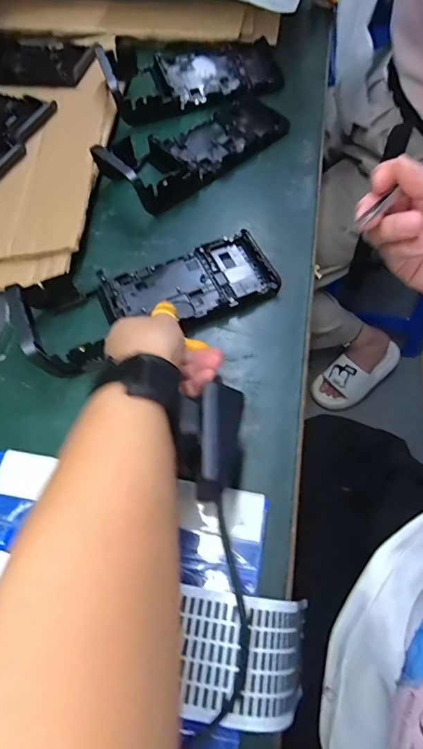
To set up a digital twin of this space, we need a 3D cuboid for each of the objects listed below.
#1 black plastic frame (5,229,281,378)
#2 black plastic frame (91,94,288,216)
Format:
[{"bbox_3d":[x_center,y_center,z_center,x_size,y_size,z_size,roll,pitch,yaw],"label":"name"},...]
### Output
[{"bbox_3d":[-0.054,-0.074,0.359,0.214,0.045,0.099,-19,66,-15],"label":"black plastic frame"},{"bbox_3d":[-0.016,-0.252,0.434,0.215,0.052,0.090,-37,67,-13],"label":"black plastic frame"}]

